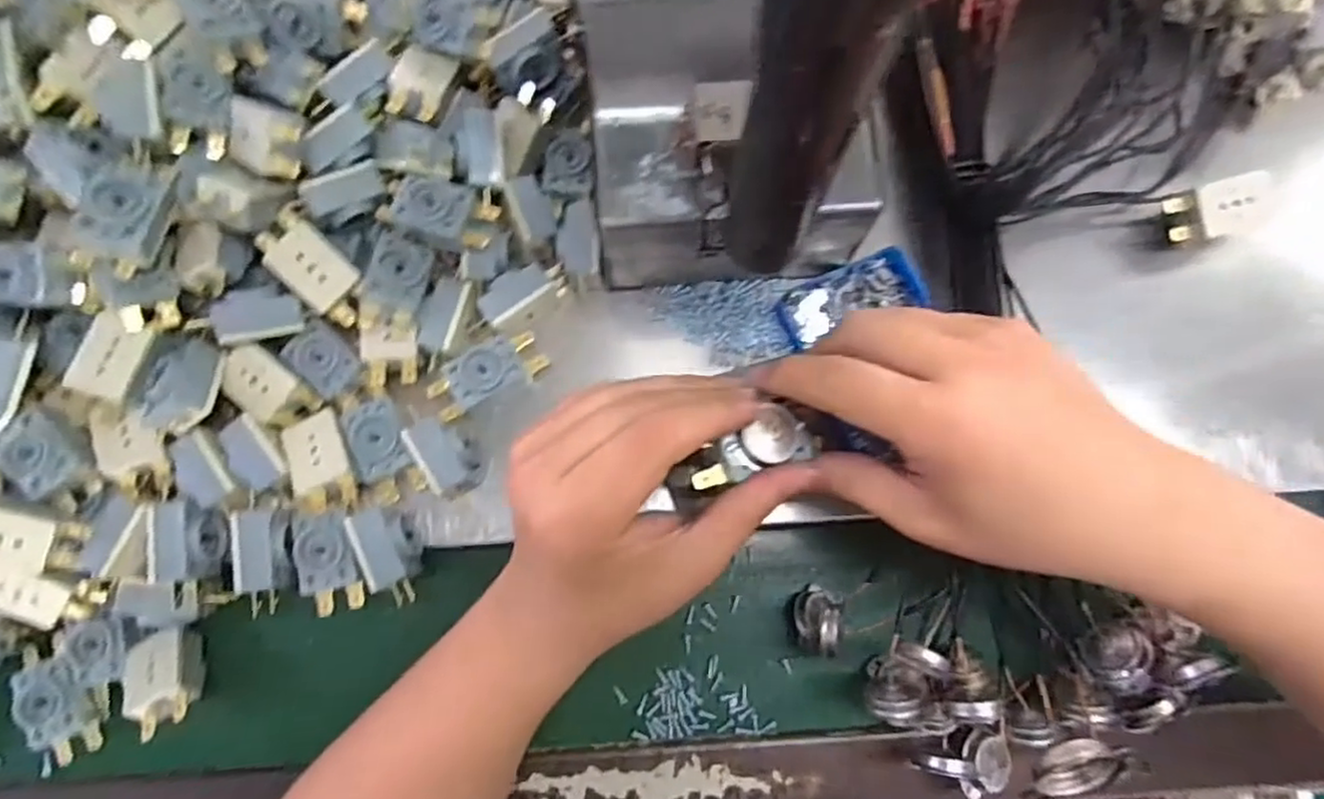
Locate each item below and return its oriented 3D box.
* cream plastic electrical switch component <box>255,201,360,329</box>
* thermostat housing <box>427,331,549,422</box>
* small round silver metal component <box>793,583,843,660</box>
[{"bbox_3d":[-0.171,-0.065,0.335,0.029,0.014,0.059,-41,99,-3],"label":"cream plastic electrical switch component"},{"bbox_3d":[-0.088,-0.013,0.344,0.058,0.017,0.025,-32,81,-5],"label":"thermostat housing"},{"bbox_3d":[0.077,0.109,0.341,0.022,0.024,0.030,5,80,2],"label":"small round silver metal component"}]

